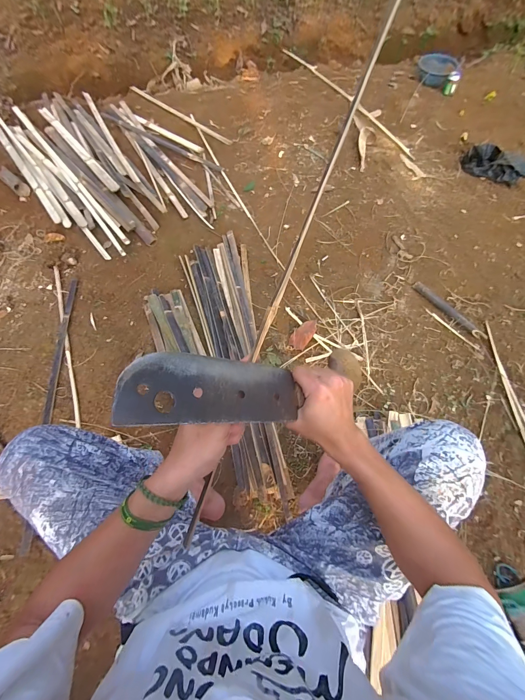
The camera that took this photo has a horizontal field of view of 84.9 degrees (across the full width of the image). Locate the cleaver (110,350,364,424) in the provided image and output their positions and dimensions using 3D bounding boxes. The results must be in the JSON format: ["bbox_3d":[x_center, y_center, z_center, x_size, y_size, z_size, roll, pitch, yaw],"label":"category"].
[{"bbox_3d":[0.015,0.042,0.351,0.354,0.023,0.078,1,60,-40],"label":"cleaver"}]

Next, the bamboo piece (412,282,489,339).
[{"bbox_3d":[0.728,-0.155,1.125,0.039,0.026,0.320,-39,73,-18],"label":"bamboo piece"}]

